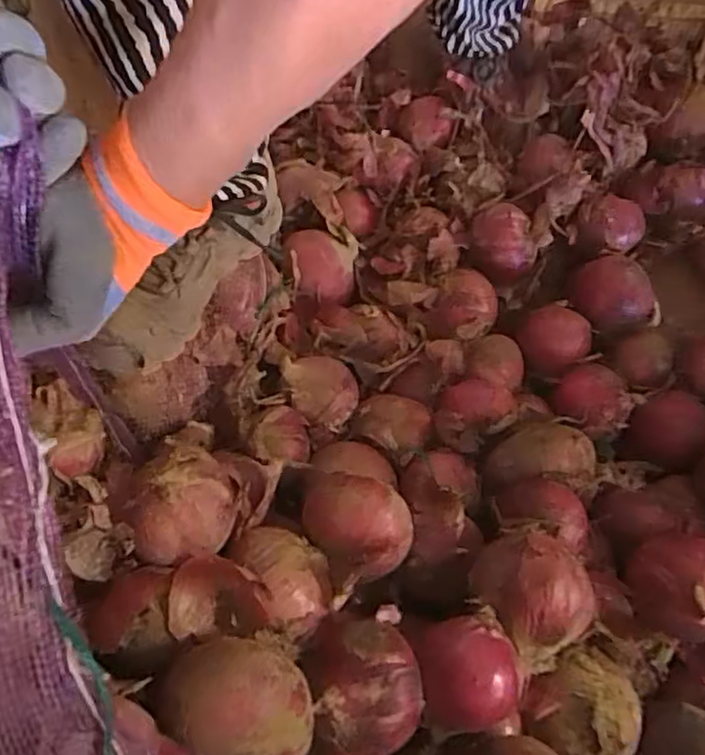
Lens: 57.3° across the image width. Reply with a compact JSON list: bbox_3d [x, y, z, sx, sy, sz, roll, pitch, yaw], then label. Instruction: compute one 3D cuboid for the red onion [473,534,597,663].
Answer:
[{"bbox_3d":[0.137,0.160,0.486,0.075,0.065,0.081,0,78,0],"label":"red onion"}]

